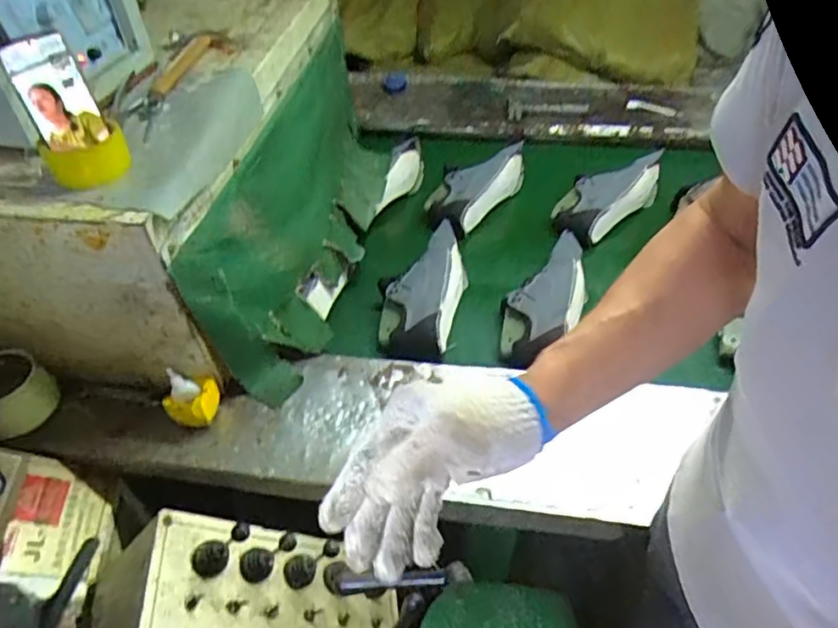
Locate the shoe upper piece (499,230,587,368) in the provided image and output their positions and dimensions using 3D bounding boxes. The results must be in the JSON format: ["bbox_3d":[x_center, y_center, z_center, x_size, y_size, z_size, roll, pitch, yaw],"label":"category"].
[{"bbox_3d":[0.222,-0.031,1.054,0.115,0.032,0.297,22,60,24],"label":"shoe upper piece"}]

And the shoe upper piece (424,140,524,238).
[{"bbox_3d":[0.137,-0.278,1.289,0.096,0.103,0.291,29,54,27],"label":"shoe upper piece"}]

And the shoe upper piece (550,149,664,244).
[{"bbox_3d":[0.407,-0.265,1.265,0.239,0.089,0.114,-31,52,-24],"label":"shoe upper piece"}]

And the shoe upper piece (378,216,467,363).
[{"bbox_3d":[0.015,-0.041,1.094,0.129,0.080,0.304,13,58,16],"label":"shoe upper piece"}]

